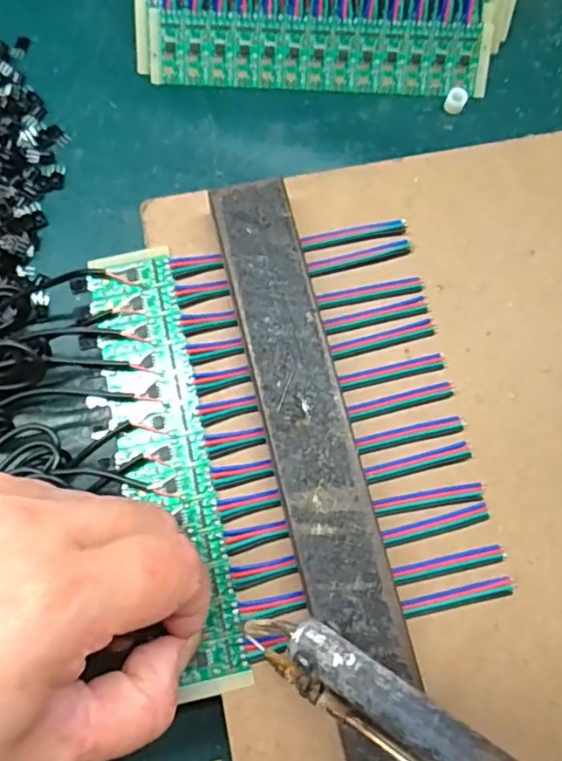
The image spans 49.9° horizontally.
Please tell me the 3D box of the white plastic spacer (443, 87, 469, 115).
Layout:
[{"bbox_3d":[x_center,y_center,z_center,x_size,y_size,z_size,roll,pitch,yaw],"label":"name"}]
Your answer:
[{"bbox_3d":[0.086,-0.138,0.298,0.010,0.008,0.011,1,78,-3],"label":"white plastic spacer"}]

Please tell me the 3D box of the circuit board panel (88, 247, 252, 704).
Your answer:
[{"bbox_3d":[-0.042,0.028,0.222,0.036,0.004,0.161,-16,78,-3],"label":"circuit board panel"}]

